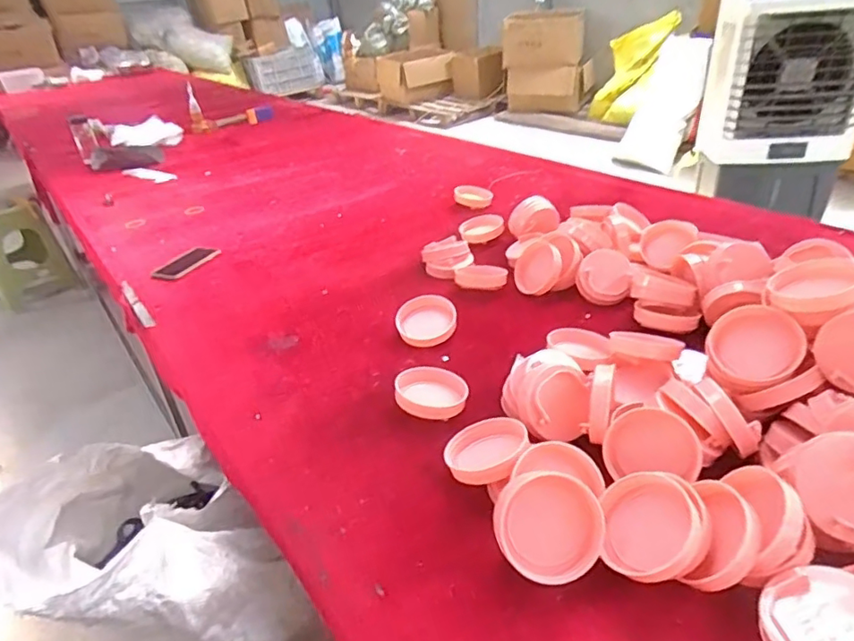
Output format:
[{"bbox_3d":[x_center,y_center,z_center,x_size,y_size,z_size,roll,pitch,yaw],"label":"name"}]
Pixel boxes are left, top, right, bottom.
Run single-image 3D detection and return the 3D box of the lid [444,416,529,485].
[{"bbox_3d":[0.066,0.140,0.598,0.090,0.017,0.088,-24,17,15],"label":"lid"}]

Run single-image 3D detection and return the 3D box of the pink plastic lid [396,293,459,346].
[{"bbox_3d":[-0.001,-0.002,0.847,0.091,0.013,0.089,-17,51,-7],"label":"pink plastic lid"}]

